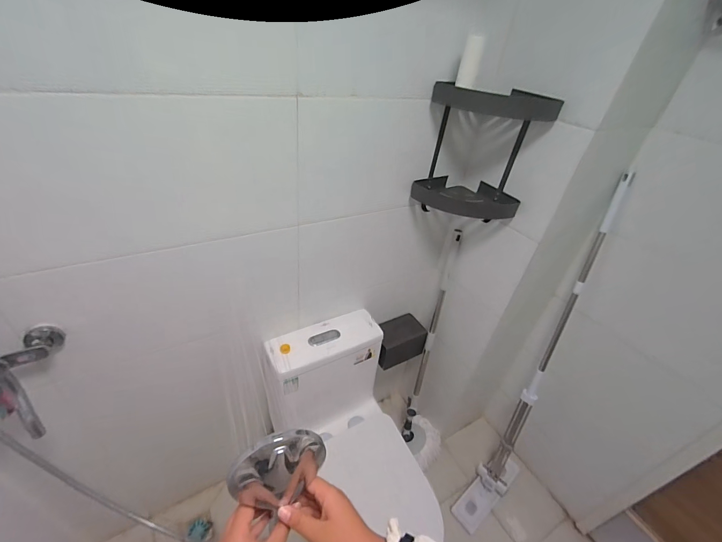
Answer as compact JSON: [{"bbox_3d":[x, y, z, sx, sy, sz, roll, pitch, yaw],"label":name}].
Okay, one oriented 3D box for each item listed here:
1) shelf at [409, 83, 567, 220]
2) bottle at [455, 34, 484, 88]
[{"bbox_3d":[0.318,-0.339,0.931,0.298,0.375,0.151,9,36,1],"label":"shelf"},{"bbox_3d":[0.255,-0.484,0.771,0.047,0.097,0.046,15,36,9],"label":"bottle"}]

